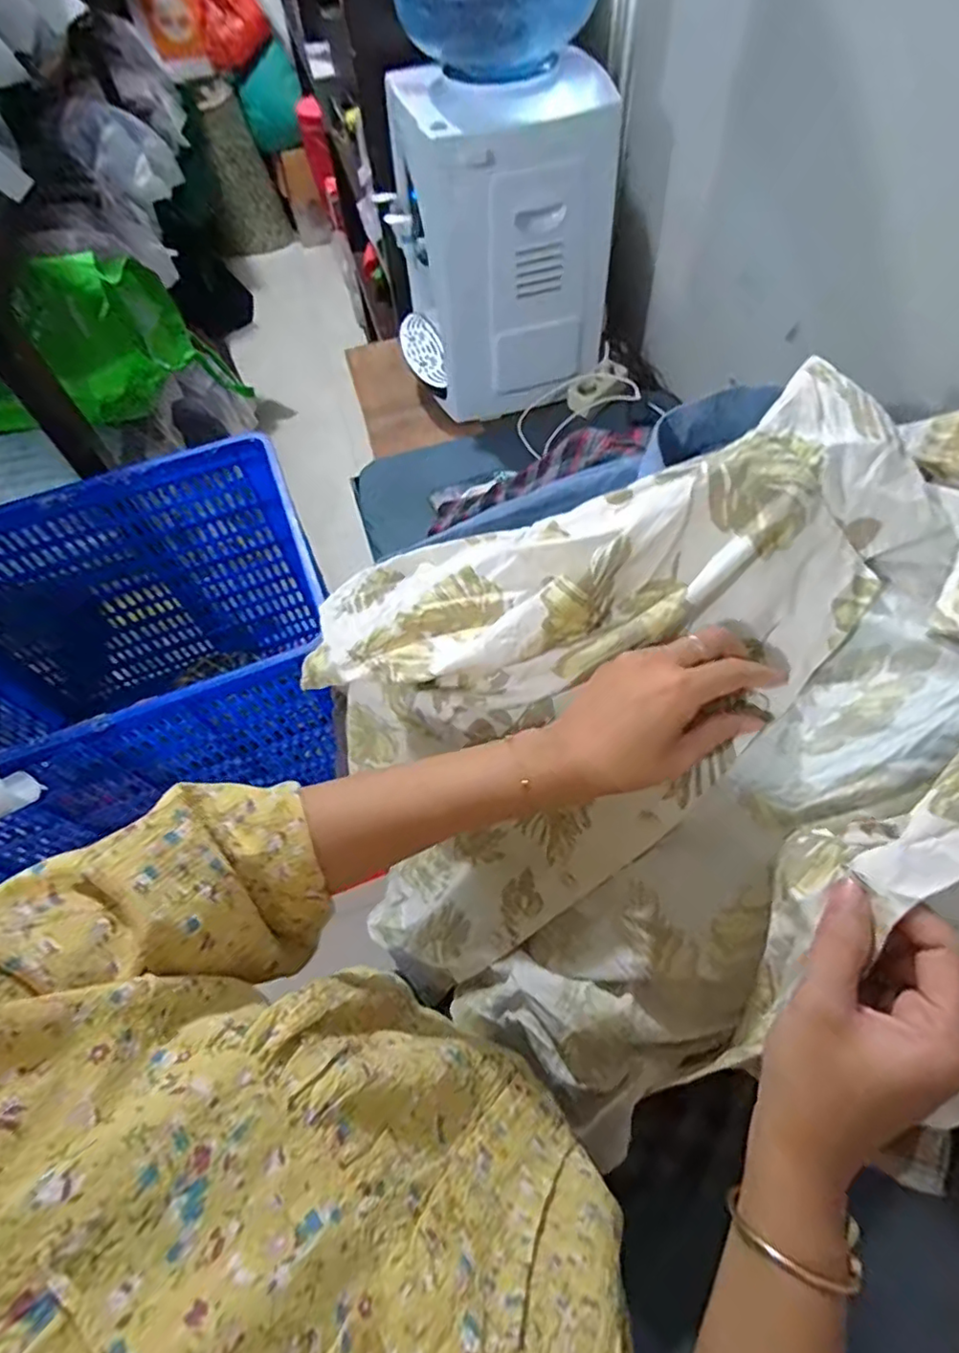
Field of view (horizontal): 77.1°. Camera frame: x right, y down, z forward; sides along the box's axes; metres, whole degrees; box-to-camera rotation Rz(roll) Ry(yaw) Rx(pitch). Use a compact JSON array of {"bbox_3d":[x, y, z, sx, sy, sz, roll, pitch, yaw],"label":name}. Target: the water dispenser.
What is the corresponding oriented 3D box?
[{"bbox_3d":[0.018,-0.716,1.010,0.276,0.409,0.308,-25,61,-11],"label":"water dispenser"}]

